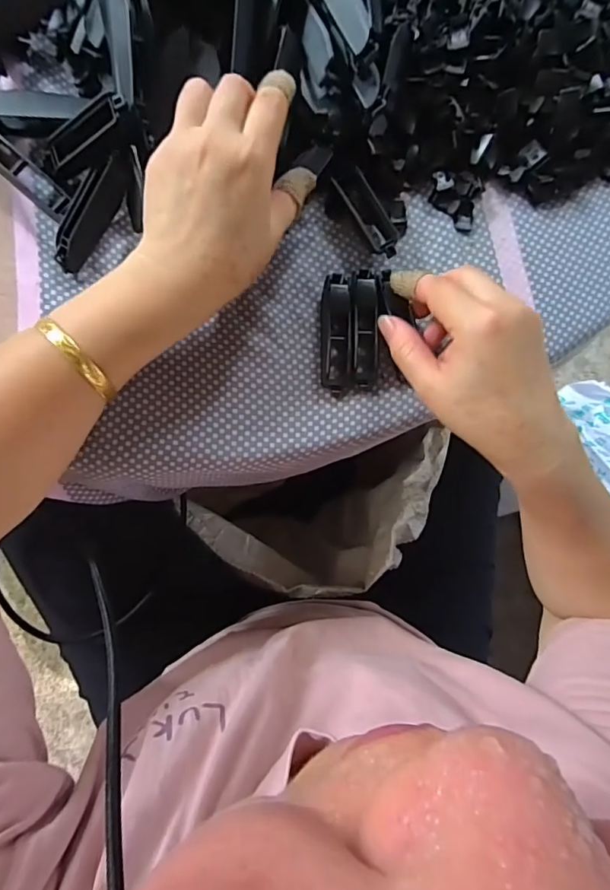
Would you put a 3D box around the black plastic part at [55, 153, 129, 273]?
[{"bbox_3d":[-0.130,-0.140,0.294,0.021,0.016,0.073,36,101,-1],"label":"black plastic part"}]

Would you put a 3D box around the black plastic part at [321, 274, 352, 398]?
[{"bbox_3d":[0.020,-0.072,0.309,0.018,0.018,0.075,-1,85,-5],"label":"black plastic part"}]

